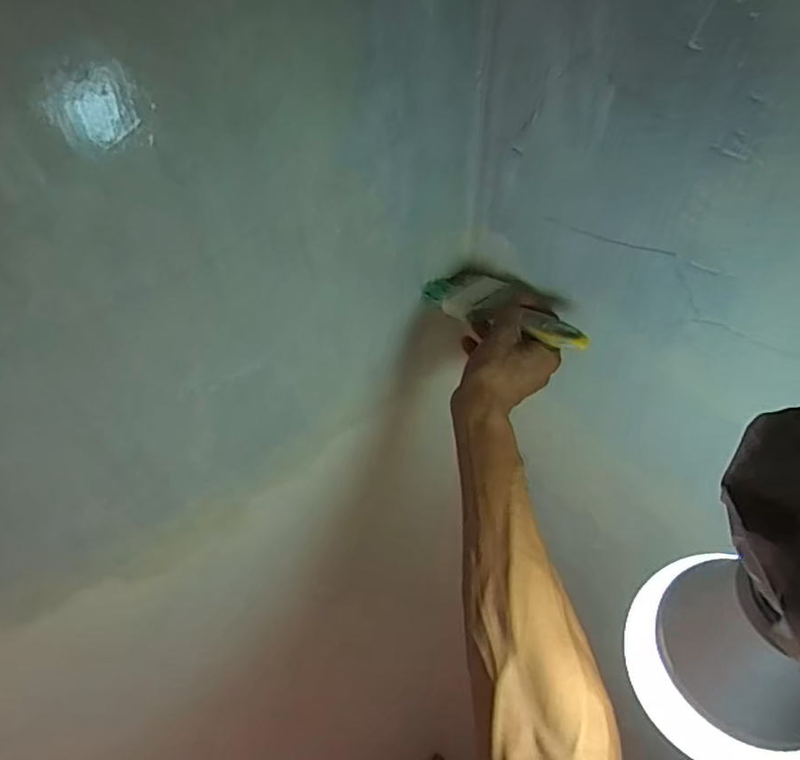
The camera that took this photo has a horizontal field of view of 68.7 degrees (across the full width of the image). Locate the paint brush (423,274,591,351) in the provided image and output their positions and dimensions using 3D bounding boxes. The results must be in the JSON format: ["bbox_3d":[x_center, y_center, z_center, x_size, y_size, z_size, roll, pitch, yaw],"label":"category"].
[{"bbox_3d":[0.102,-0.067,0.551,0.063,0.020,0.205,-25,32,-21],"label":"paint brush"}]

